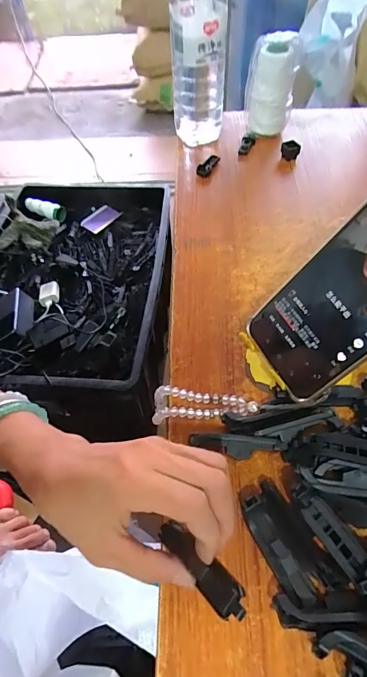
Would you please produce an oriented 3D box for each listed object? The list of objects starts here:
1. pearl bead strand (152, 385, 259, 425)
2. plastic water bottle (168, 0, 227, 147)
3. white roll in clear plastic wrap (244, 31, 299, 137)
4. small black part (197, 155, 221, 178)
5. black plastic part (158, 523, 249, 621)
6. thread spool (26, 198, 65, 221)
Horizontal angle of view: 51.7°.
[{"bbox_3d":[0.016,0.053,0.314,0.083,0.011,0.029,0,55,3],"label":"pearl bead strand"},{"bbox_3d":[0.018,-0.352,0.475,0.068,0.209,0.065,-2,55,1],"label":"plastic water bottle"},{"bbox_3d":[0.120,-0.346,0.524,0.064,0.118,0.049,6,56,7],"label":"white roll in clear plastic wrap"},{"bbox_3d":[0.033,-0.231,0.510,0.013,0.016,0.043,28,61,20],"label":"small black part"},{"bbox_3d":[0.008,0.129,0.218,0.016,0.011,0.075,-38,20,-21],"label":"black plastic part"},{"bbox_3d":[-0.358,-0.332,0.984,0.118,0.036,0.046,26,60,19],"label":"thread spool"}]

